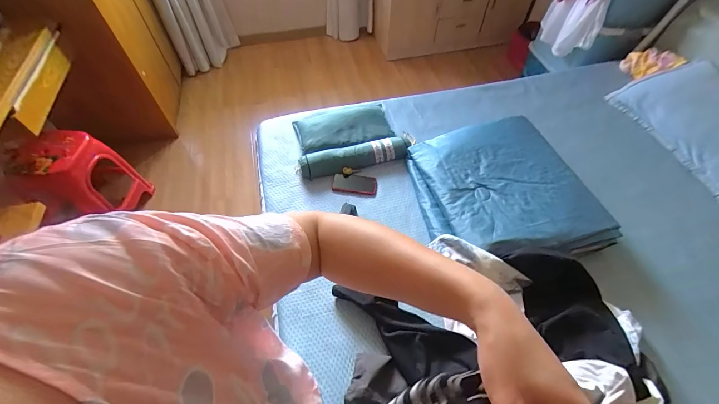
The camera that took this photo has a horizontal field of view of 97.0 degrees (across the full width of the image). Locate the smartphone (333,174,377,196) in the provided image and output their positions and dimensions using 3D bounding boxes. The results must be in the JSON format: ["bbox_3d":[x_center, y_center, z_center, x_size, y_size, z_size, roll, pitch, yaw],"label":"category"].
[{"bbox_3d":[-0.019,-0.069,1.223,0.166,0.011,0.072,8,73,5],"label":"smartphone"}]

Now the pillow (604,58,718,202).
[{"bbox_3d":[1.375,-0.296,1.252,0.373,0.120,0.633,-33,56,18],"label":"pillow"}]

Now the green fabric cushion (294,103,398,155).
[{"bbox_3d":[-0.059,-0.308,1.327,0.392,0.048,0.208,-16,57,-11],"label":"green fabric cushion"}]

